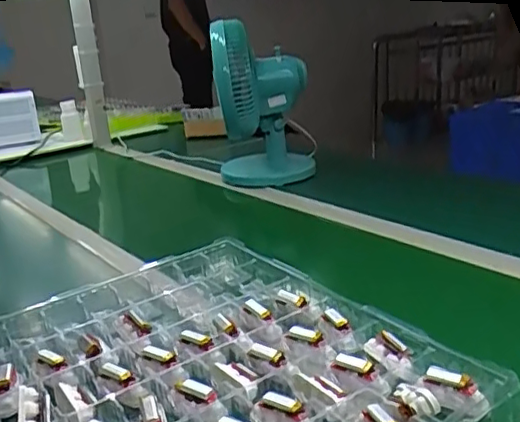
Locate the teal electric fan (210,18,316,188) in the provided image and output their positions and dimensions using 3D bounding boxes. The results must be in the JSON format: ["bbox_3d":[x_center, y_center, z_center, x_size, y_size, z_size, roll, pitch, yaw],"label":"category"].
[{"bbox_3d":[0.006,-0.215,1.207,0.178,0.328,0.226,-4,21,3],"label":"teal electric fan"}]

